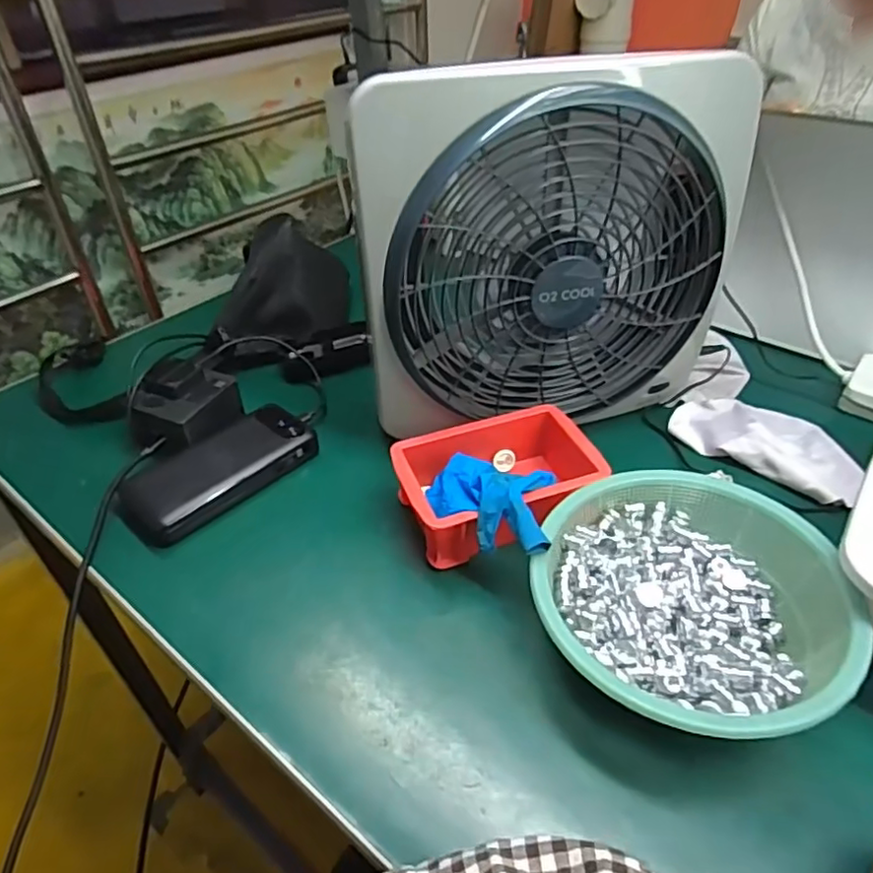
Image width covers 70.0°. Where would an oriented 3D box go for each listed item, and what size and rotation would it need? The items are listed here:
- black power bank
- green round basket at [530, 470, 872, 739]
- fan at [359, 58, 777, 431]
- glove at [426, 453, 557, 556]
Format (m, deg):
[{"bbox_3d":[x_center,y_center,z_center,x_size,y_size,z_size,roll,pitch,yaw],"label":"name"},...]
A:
[{"bbox_3d":[-0.187,0.026,0.535,0.078,0.029,0.160,29,49,32],"label":"black power bank"},{"bbox_3d":[0.154,0.106,0.396,0.177,0.060,0.182,-2,40,2],"label":"green round basket"},{"bbox_3d":[0.095,-0.134,0.494,0.303,0.271,0.066,-10,40,-8],"label":"fan"},{"bbox_3d":[0.035,0.046,0.441,0.092,0.036,0.083,9,42,14],"label":"glove"}]

